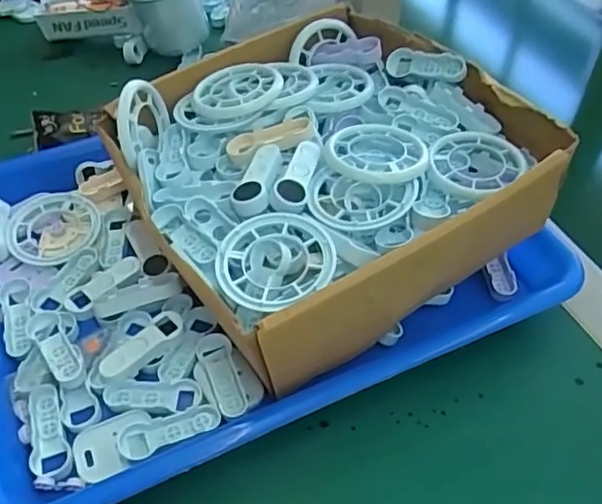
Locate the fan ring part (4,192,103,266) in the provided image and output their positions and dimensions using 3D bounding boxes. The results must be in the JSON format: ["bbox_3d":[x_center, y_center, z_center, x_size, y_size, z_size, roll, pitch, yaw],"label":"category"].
[{"bbox_3d":[-0.159,-0.017,0.391,0.056,0.009,0.057,-13,50,-12],"label":"fan ring part"}]

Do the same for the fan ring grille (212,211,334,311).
[{"bbox_3d":[-0.012,0.001,0.294,0.056,0.013,0.057,0,49,0],"label":"fan ring grille"}]

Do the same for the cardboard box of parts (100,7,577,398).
[{"bbox_3d":[0.016,-0.041,0.360,0.208,0.088,0.203,-26,54,-21],"label":"cardboard box of parts"}]

